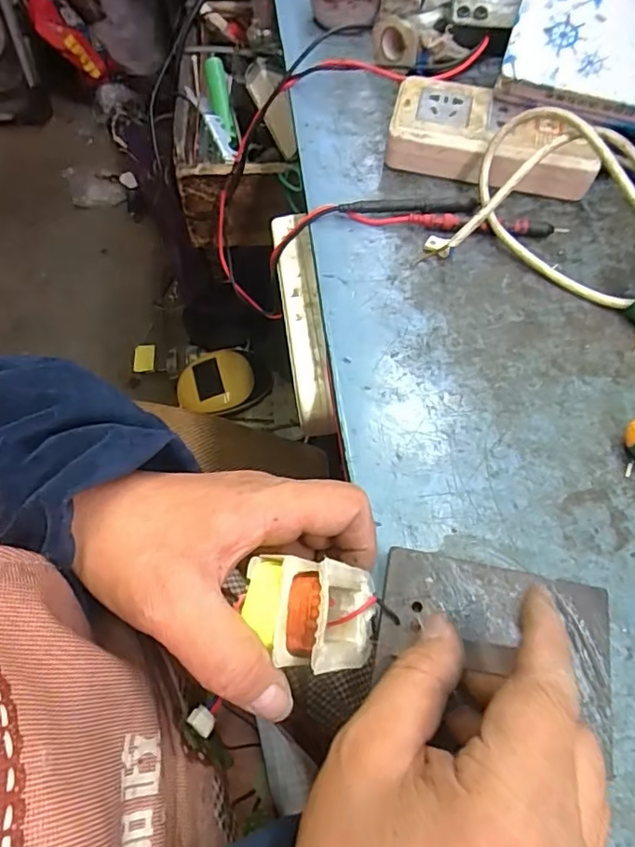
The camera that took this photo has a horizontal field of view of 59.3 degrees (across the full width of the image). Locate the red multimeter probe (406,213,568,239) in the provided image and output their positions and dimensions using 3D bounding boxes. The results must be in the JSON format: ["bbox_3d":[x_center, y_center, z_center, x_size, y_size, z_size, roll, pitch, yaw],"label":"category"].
[{"bbox_3d":[0.118,-0.136,0.385,0.106,0.014,0.014,6,63,2],"label":"red multimeter probe"}]

